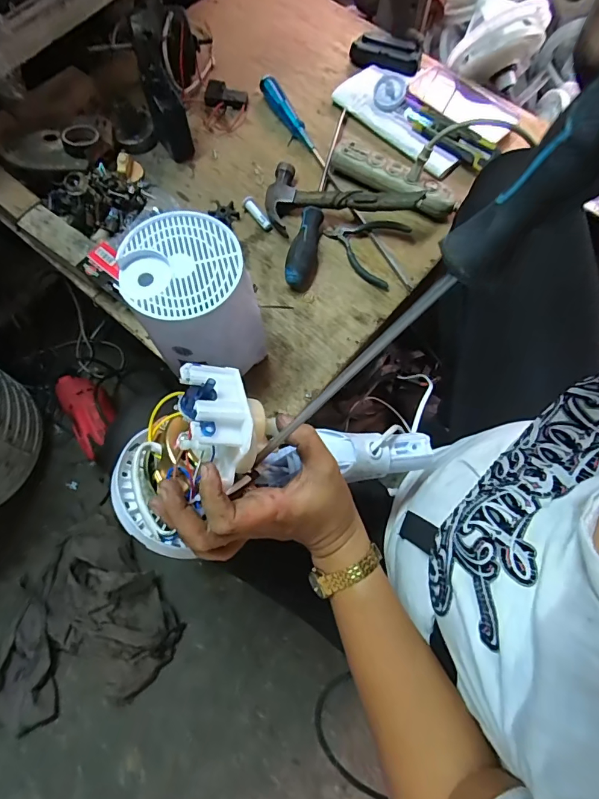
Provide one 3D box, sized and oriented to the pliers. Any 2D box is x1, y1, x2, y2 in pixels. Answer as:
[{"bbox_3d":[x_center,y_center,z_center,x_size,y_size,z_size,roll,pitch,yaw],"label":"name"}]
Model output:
[{"bbox_3d":[0.082,-0.202,0.564,0.104,0.021,0.091,22,73,6],"label":"pliers"}]

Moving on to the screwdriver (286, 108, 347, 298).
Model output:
[{"bbox_3d":[0.031,-0.287,0.583,0.035,0.041,0.309,13,72,3],"label":"screwdriver"}]

